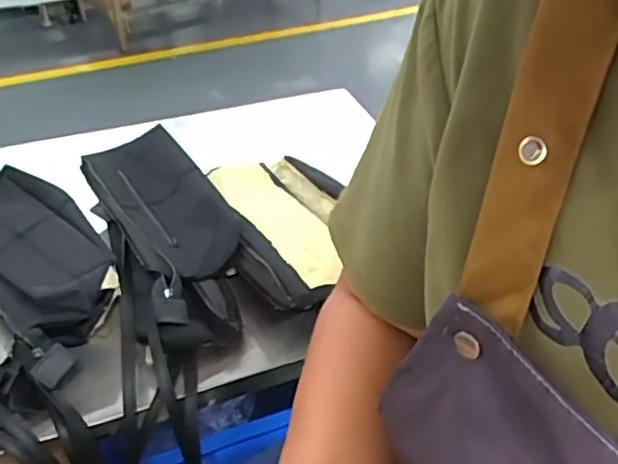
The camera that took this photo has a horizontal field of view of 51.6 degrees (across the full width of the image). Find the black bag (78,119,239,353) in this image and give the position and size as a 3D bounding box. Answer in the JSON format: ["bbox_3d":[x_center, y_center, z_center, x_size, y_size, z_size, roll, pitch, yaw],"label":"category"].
[{"bbox_3d":[-0.165,-0.006,0.735,0.130,0.072,0.307,-16,43,-21],"label":"black bag"}]

